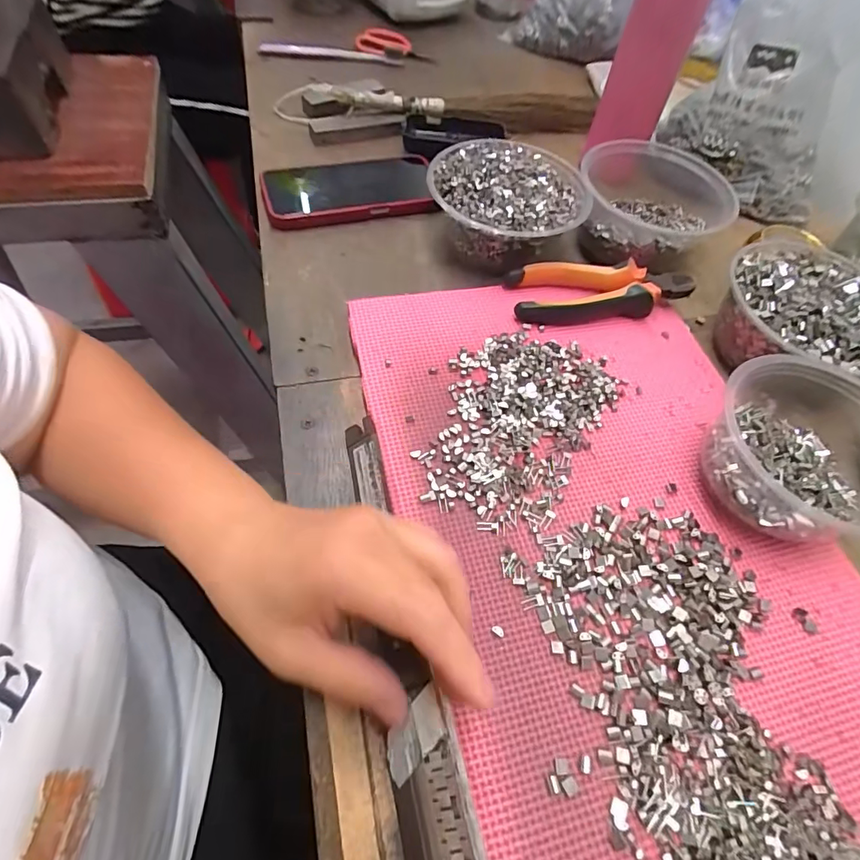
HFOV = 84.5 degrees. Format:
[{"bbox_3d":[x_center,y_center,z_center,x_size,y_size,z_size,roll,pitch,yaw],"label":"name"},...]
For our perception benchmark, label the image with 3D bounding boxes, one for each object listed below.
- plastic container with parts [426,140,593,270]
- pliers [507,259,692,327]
[{"bbox_3d":[0.067,-0.198,0.412,0.133,0.059,0.126,11,58,2],"label":"plastic container with parts"},{"bbox_3d":[0.141,-0.115,0.384,0.150,0.017,0.052,-4,59,-8],"label":"pliers"}]

